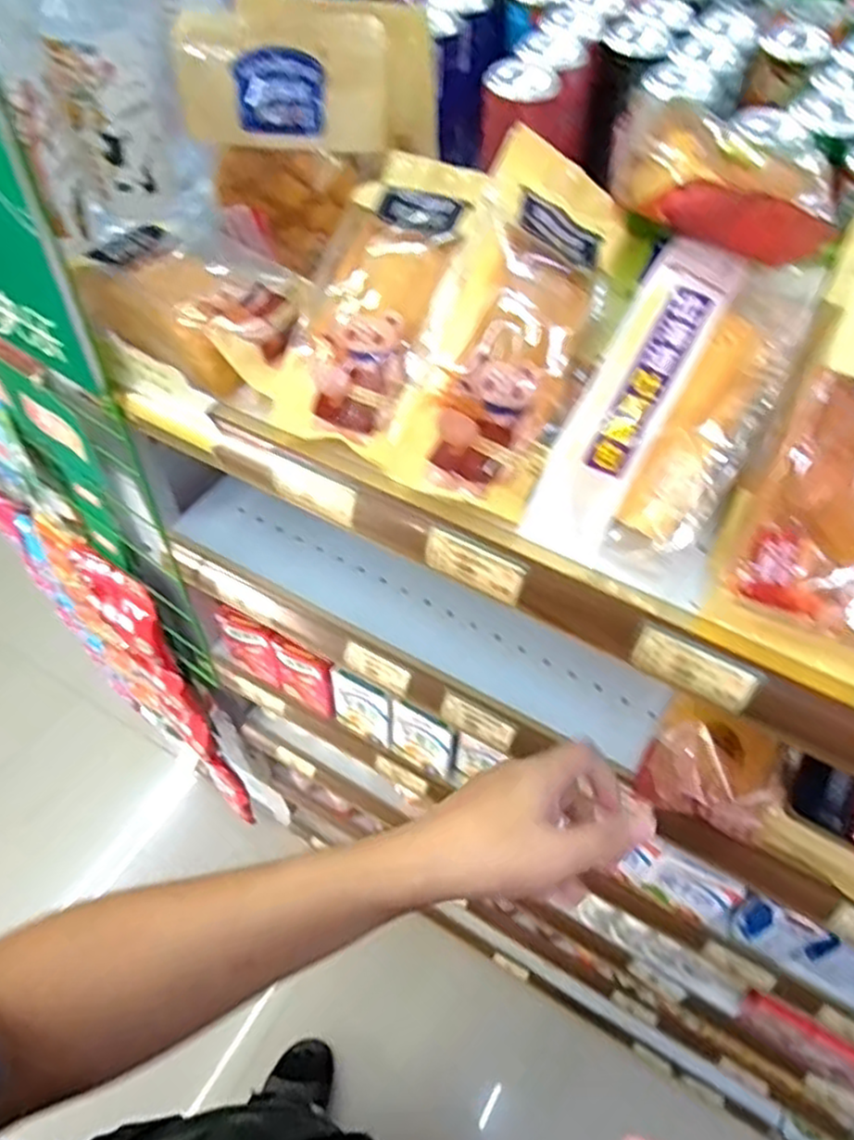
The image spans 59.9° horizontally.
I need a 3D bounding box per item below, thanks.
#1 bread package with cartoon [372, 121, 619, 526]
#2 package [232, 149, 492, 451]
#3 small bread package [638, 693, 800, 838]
[{"bbox_3d":[0.044,-0.142,0.417,0.091,0.056,0.215,17,82,12],"label":"bread package with cartoon"},{"bbox_3d":[-0.032,-0.176,0.462,0.100,0.035,0.205,21,78,15],"label":"package"},{"bbox_3d":[0.199,0.137,0.508,0.087,0.034,0.075,24,86,20],"label":"small bread package"}]

